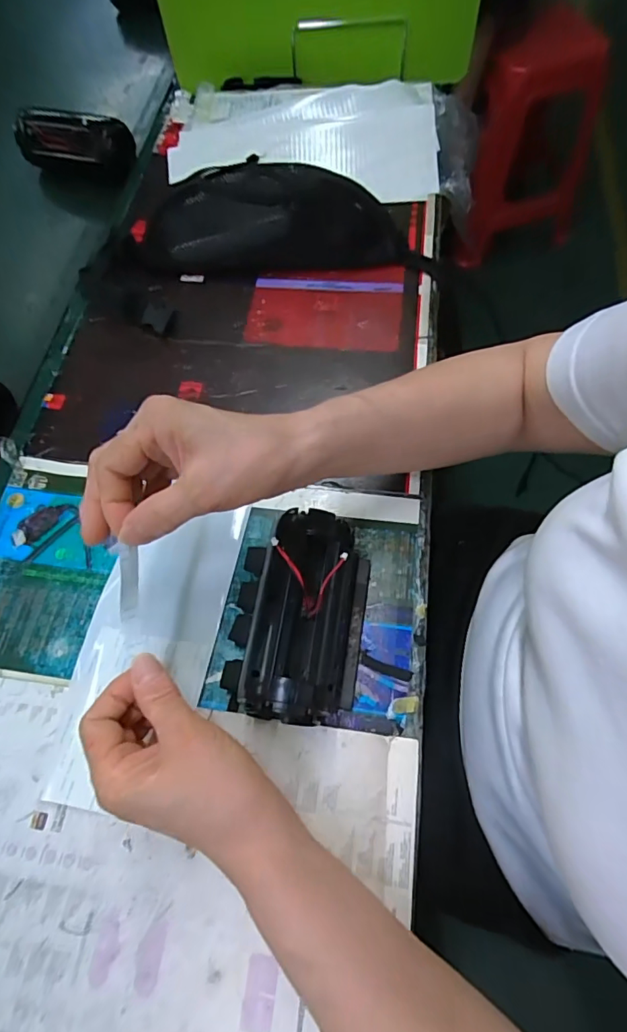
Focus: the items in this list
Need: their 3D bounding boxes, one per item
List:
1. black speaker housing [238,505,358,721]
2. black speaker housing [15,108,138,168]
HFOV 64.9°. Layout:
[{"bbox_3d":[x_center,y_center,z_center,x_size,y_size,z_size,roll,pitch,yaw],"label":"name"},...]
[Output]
[{"bbox_3d":[-0.003,0.072,0.354,0.071,0.067,0.147,7,66,7],"label":"black speaker housing"},{"bbox_3d":[-0.322,-0.496,0.649,0.162,0.043,0.047,11,67,8],"label":"black speaker housing"}]

